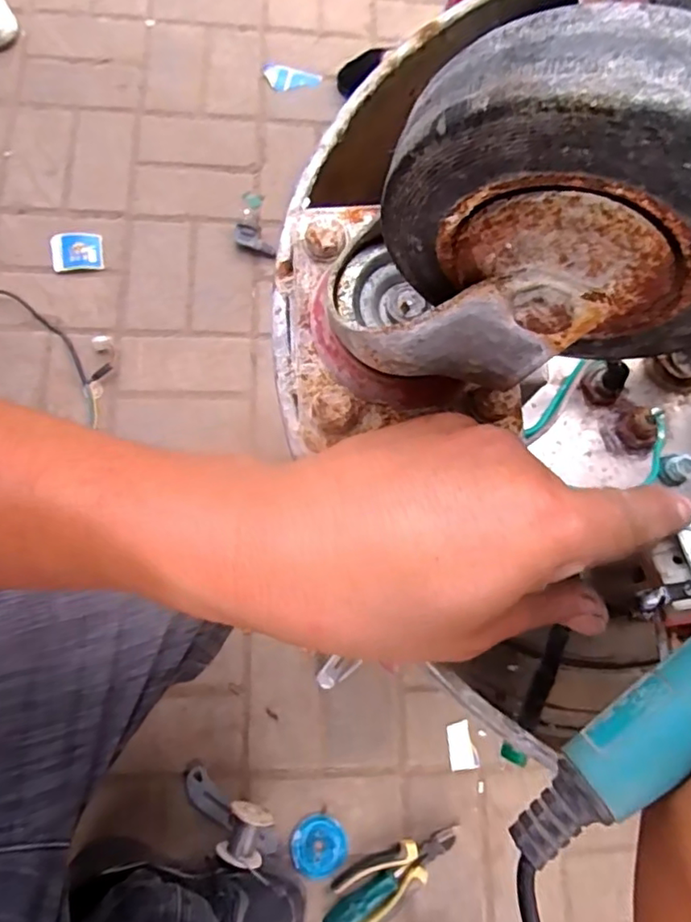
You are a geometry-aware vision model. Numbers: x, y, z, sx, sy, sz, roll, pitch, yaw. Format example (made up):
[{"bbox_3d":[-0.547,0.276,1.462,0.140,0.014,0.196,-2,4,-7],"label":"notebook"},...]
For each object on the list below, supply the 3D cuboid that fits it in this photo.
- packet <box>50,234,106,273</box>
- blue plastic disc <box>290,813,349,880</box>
[{"bbox_3d":[-0.419,-0.326,0.903,0.075,0.017,0.061,-7,75,-8],"label":"packet"},{"bbox_3d":[-0.032,0.472,0.708,0.069,0.006,0.068,2,74,-5],"label":"blue plastic disc"}]

